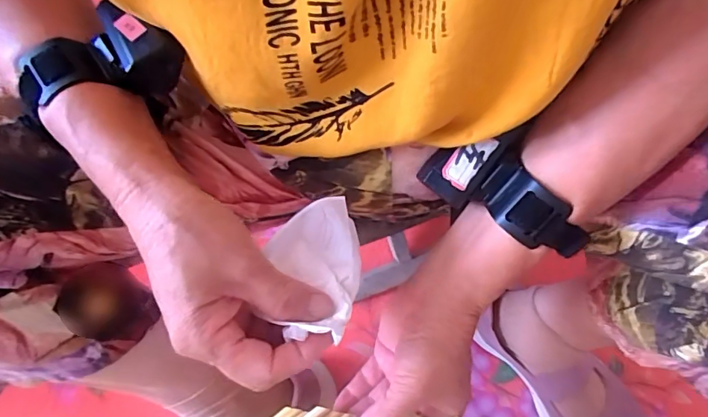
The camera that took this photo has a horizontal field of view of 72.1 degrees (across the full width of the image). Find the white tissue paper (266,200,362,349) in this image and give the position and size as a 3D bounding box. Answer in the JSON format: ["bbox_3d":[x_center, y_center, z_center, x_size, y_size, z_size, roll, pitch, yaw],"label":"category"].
[{"bbox_3d":[-0.021,0.036,0.295,0.055,0.024,0.086,-17,62,-5],"label":"white tissue paper"}]

